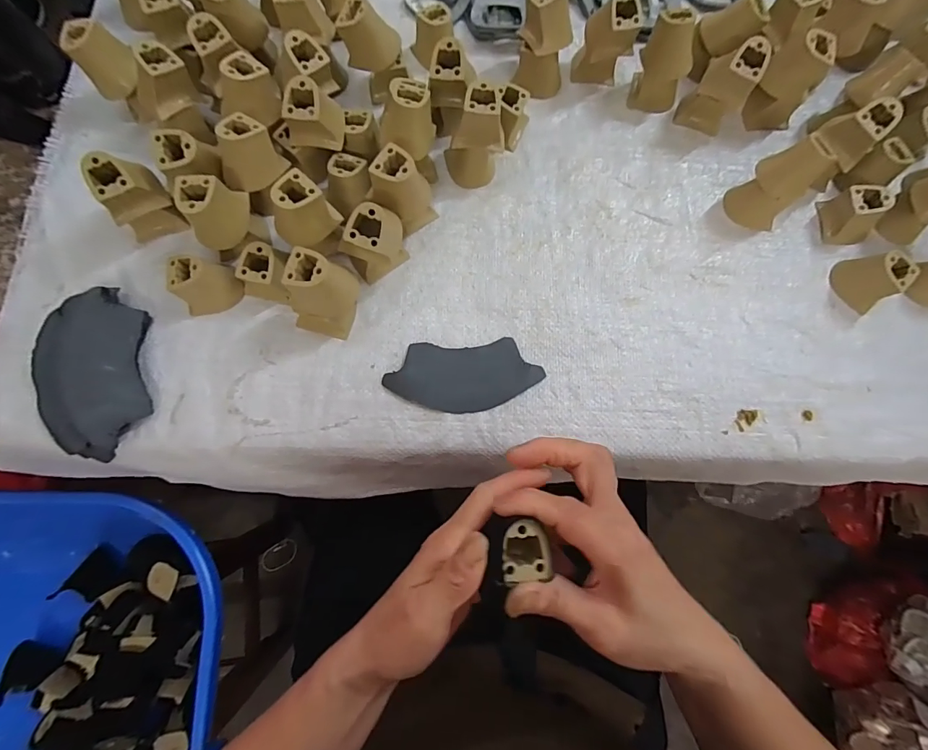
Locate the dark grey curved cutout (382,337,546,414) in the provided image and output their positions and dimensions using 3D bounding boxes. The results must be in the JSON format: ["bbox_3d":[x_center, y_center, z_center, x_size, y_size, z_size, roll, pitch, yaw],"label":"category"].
[{"bbox_3d":[0.000,0.001,0.344,0.122,0.004,0.057,-5,78,-2],"label":"dark grey curved cutout"}]

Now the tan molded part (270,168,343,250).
[{"bbox_3d":[-0.123,-0.122,0.318,0.032,0.042,0.044,42,80,7],"label":"tan molded part"}]

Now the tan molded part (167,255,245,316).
[{"bbox_3d":[-0.205,-0.071,0.336,0.041,0.036,0.033,2,78,-1],"label":"tan molded part"}]

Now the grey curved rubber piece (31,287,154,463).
[{"bbox_3d":[-0.284,-0.001,0.324,0.077,0.017,0.126,-11,78,-4],"label":"grey curved rubber piece"}]

